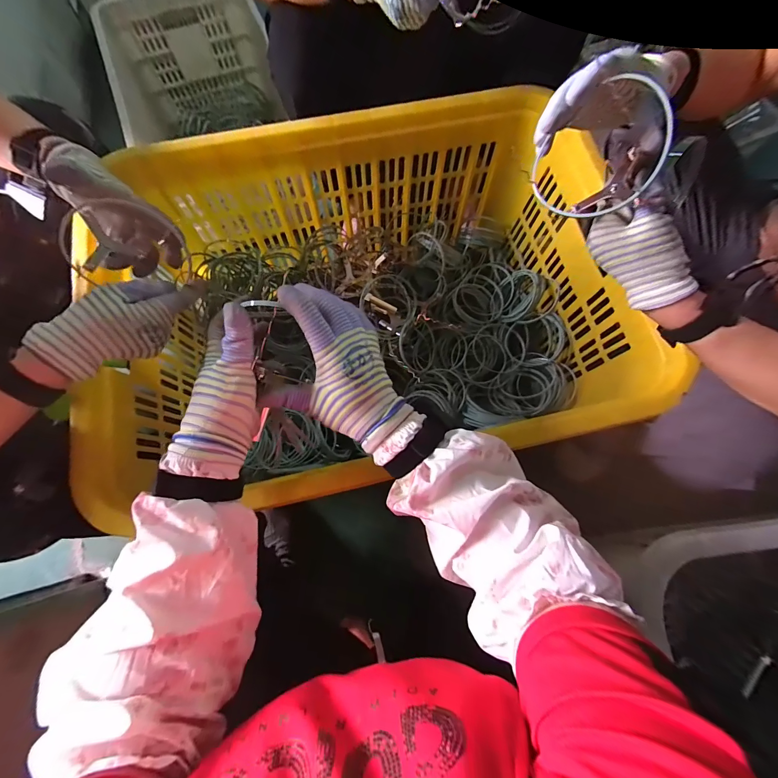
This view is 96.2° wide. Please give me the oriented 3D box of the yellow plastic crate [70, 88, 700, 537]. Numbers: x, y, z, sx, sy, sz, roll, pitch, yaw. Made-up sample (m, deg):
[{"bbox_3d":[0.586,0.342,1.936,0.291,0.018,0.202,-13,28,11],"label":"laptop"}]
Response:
[{"bbox_3d":[-0.018,-0.138,0.634,0.736,0.285,0.565,-12,75,-4],"label":"yellow plastic crate"}]

